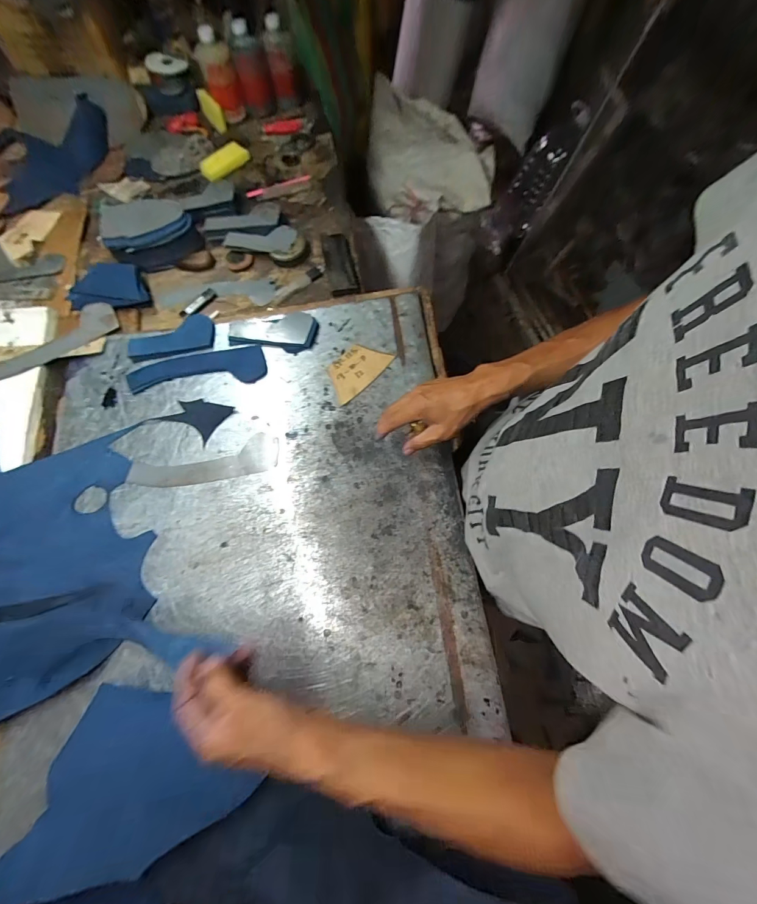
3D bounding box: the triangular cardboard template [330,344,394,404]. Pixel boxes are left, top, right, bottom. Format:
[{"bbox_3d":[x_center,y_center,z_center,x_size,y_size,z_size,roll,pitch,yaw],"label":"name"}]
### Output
[{"bbox_3d":[-0.038,-0.142,0.601,0.114,0.004,0.073,-42,76,-7],"label":"triangular cardboard template"}]

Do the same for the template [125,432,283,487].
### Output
[{"bbox_3d":[-0.273,0.018,0.556,0.231,0.006,0.061,-10,72,-6],"label":"template"}]

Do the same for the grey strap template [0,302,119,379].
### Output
[{"bbox_3d":[-0.566,-0.186,0.613,0.226,0.012,0.062,-41,82,-15],"label":"grey strap template"}]

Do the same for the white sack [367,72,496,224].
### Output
[{"bbox_3d":[0.148,-0.919,1.079,0.355,0.174,0.433,-2,71,-4],"label":"white sack"}]

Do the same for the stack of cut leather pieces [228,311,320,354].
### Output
[{"bbox_3d":[-0.185,-0.219,0.627,0.151,0.008,0.079,8,76,5],"label":"stack of cut leather pieces"}]

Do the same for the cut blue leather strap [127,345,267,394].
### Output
[{"bbox_3d":[-0.309,-0.144,0.607,0.228,0.006,0.068,-5,73,-1],"label":"cut blue leather strap"}]

